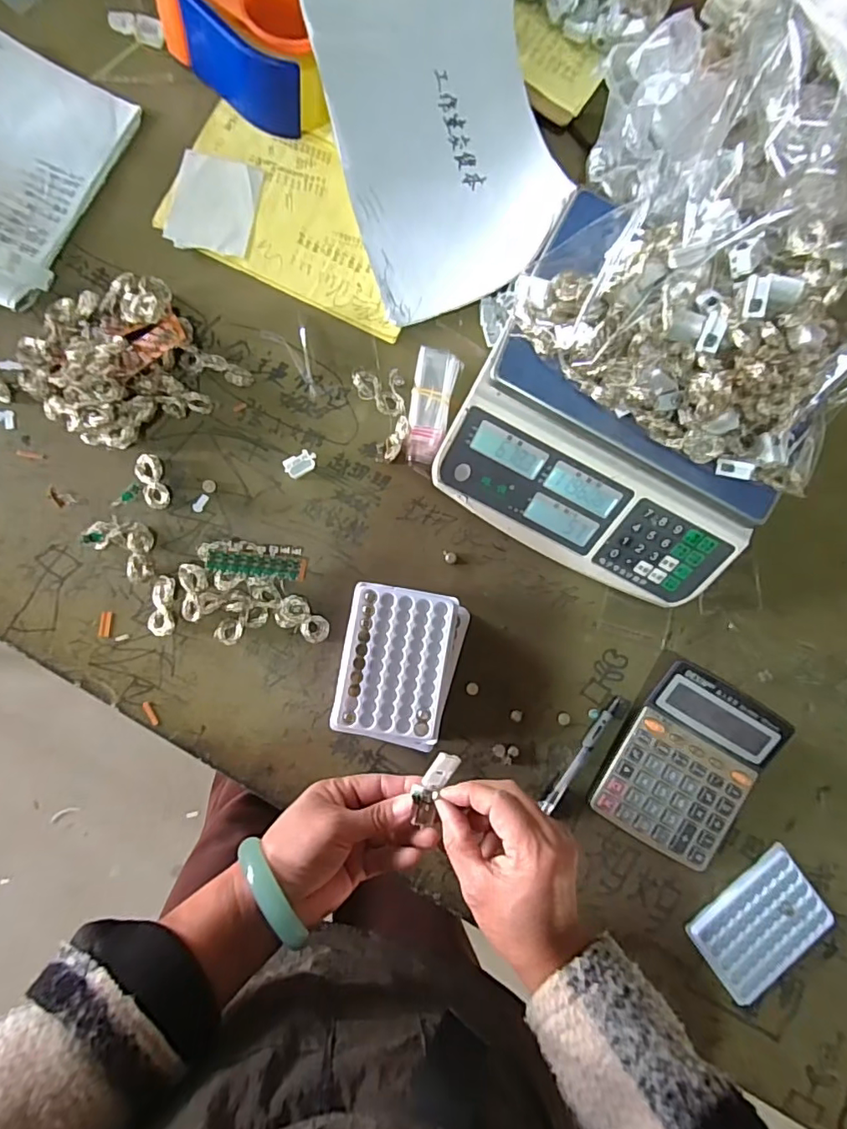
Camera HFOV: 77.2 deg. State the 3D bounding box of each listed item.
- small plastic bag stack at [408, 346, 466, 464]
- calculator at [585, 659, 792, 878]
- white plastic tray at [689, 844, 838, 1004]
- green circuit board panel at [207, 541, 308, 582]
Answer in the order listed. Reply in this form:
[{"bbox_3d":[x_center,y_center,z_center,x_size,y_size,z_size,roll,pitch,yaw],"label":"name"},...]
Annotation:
[{"bbox_3d":[0.007,-0.156,0.521,0.041,0.021,0.114,13,85,-5],"label":"small plastic bag stack"},{"bbox_3d":[0.256,0.192,0.510,0.130,0.035,0.166,29,83,-3],"label":"calculator"},{"bbox_3d":[0.331,0.352,0.517,0.129,0.008,0.092,-36,90,-7],"label":"white plastic tray"},{"bbox_3d":[-0.148,-0.003,0.477,0.083,0.020,0.029,4,85,-18],"label":"green circuit board panel"}]

